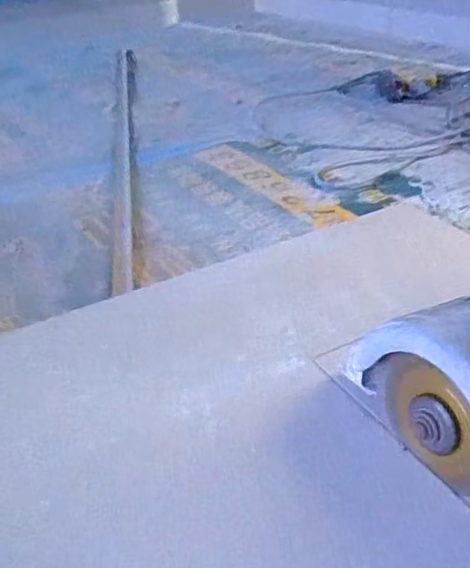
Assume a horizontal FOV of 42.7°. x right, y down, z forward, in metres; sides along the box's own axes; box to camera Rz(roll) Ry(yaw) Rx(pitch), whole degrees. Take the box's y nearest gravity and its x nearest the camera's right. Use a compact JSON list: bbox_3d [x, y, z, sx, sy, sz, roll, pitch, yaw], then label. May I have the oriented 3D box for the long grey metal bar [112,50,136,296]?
[{"bbox_3d":[-0.192,-0.284,1.068,0.032,0.008,1.077,-7,35,-6],"label":"long grey metal bar"}]

